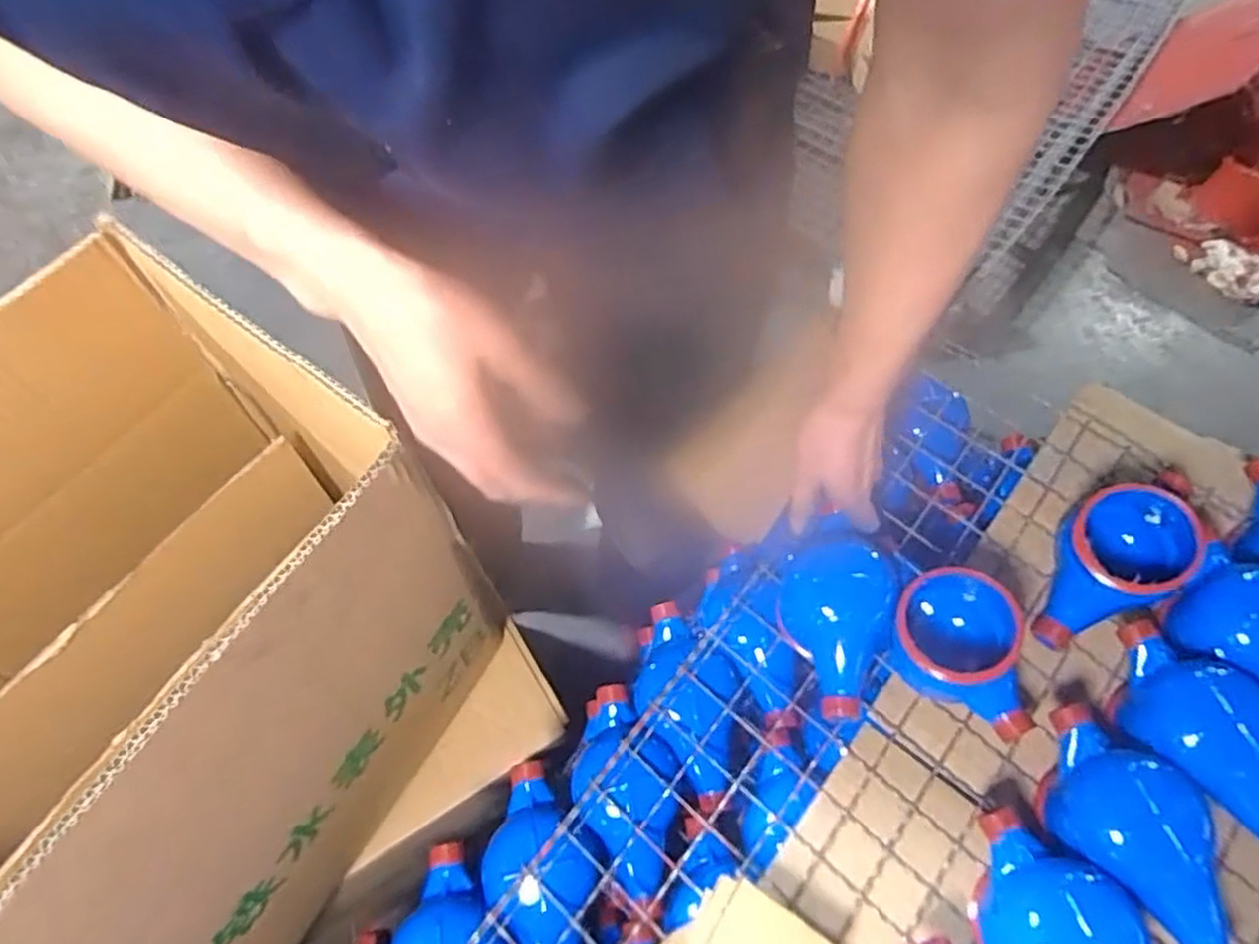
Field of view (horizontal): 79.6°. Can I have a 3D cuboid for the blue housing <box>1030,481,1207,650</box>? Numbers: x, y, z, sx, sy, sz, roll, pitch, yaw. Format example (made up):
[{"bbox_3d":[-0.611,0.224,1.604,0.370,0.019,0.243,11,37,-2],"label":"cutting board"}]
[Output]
[{"bbox_3d":[0.358,0.076,0.568,0.076,0.080,0.120,36,68,20],"label":"blue housing"}]

